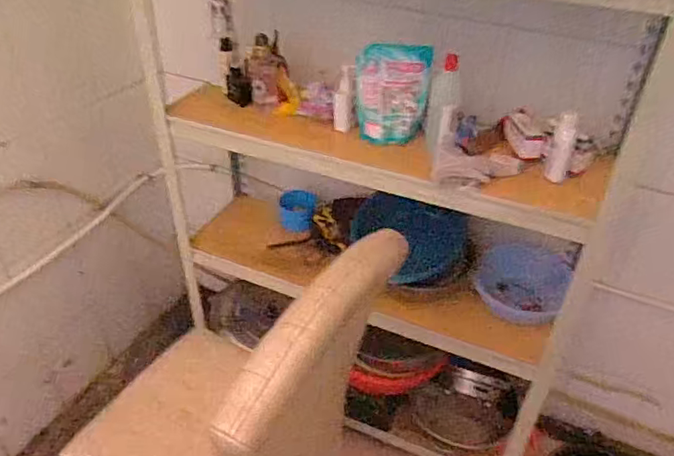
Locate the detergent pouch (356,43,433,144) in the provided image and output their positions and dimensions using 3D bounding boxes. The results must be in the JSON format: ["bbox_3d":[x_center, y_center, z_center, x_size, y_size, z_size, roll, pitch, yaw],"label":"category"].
[{"bbox_3d":[0.112,-0.268,1.090,0.148,0.191,0.047,6,37,3],"label":"detergent pouch"}]

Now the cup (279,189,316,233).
[{"bbox_3d":[-0.111,-0.048,1.518,0.100,0.102,0.099,1,37,-4],"label":"cup"}]

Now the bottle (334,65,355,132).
[{"bbox_3d":[0.013,-0.274,1.141,0.036,0.141,0.031,4,37,0],"label":"bottle"}]

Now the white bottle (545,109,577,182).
[{"bbox_3d":[0.426,-0.152,1.013,0.034,0.131,0.038,4,37,0],"label":"white bottle"}]

